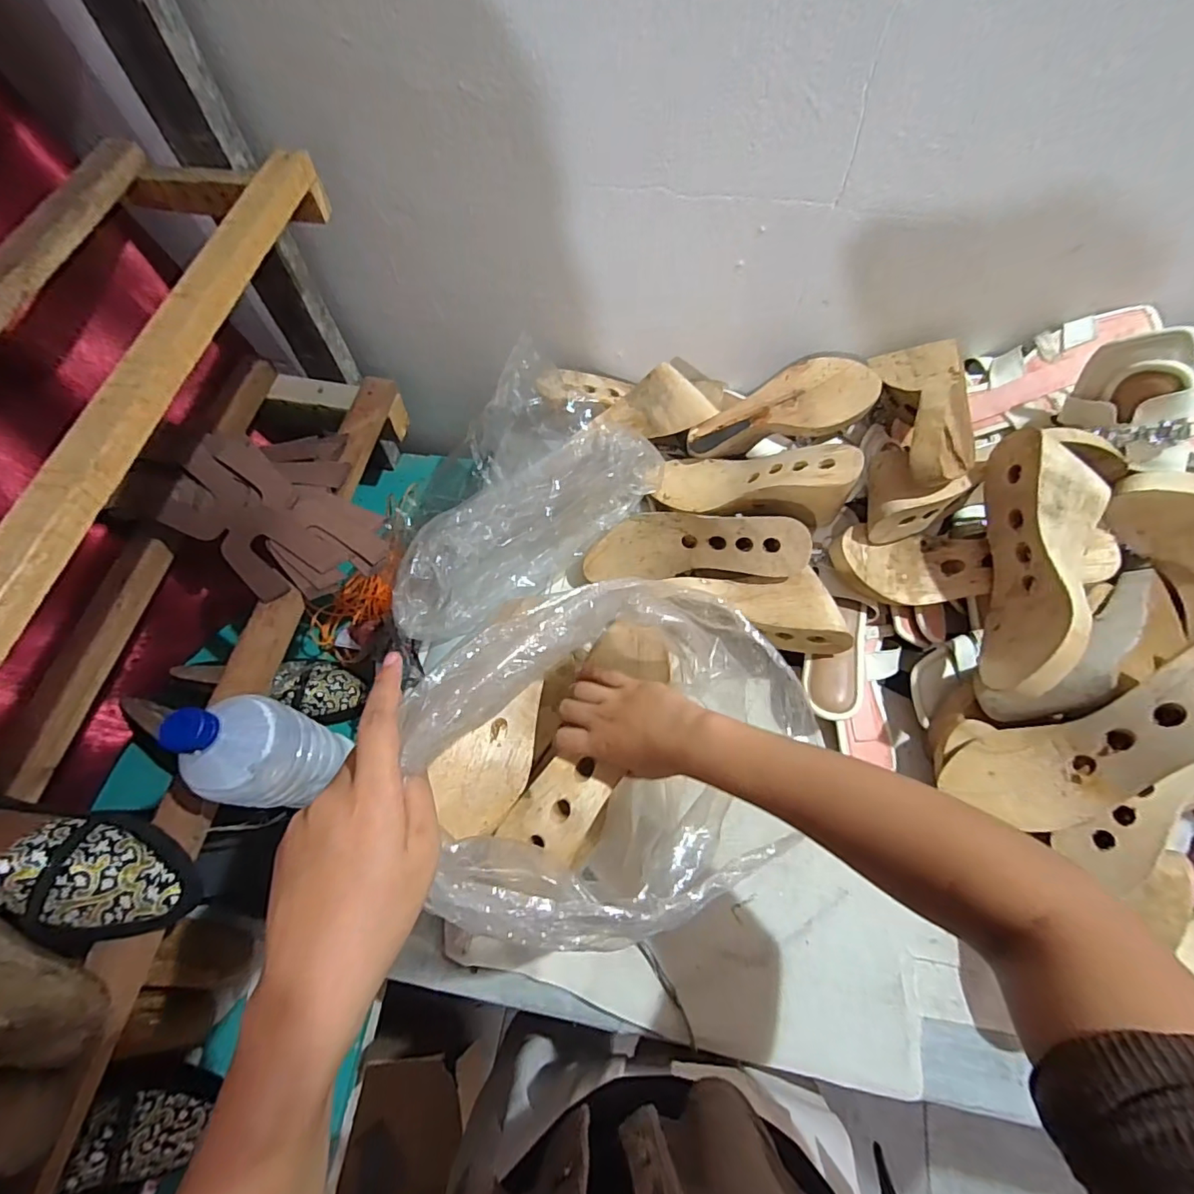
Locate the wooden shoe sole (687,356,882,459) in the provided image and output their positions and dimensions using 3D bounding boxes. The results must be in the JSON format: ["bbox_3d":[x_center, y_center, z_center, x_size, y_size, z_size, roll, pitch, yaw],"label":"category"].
[{"bbox_3d":[0.203,-0.205,0.588,0.203,0.054,0.064,-14,62,23],"label":"wooden shoe sole"}]

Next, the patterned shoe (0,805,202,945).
[{"bbox_3d":[-0.404,0.211,0.401,0.193,0.063,0.083,22,65,-10],"label":"patterned shoe"}]

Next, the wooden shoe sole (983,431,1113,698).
[{"bbox_3d":[0.383,-0.024,0.452,0.079,0.080,0.222,9,82,5],"label":"wooden shoe sole"}]

